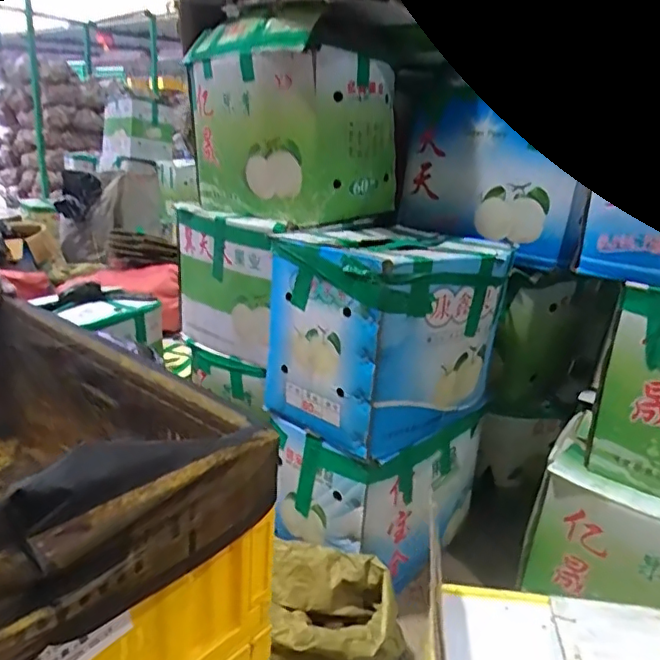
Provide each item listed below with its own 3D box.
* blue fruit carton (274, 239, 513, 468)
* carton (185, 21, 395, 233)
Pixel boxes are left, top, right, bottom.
[{"bbox_3d":[0.109,-0.001,1.148,0.387,0.342,0.299,-11,23,-36],"label":"blue fruit carton"},{"bbox_3d":[-0.095,-0.508,1.444,0.319,0.412,0.445,-14,25,-42],"label":"carton"}]

